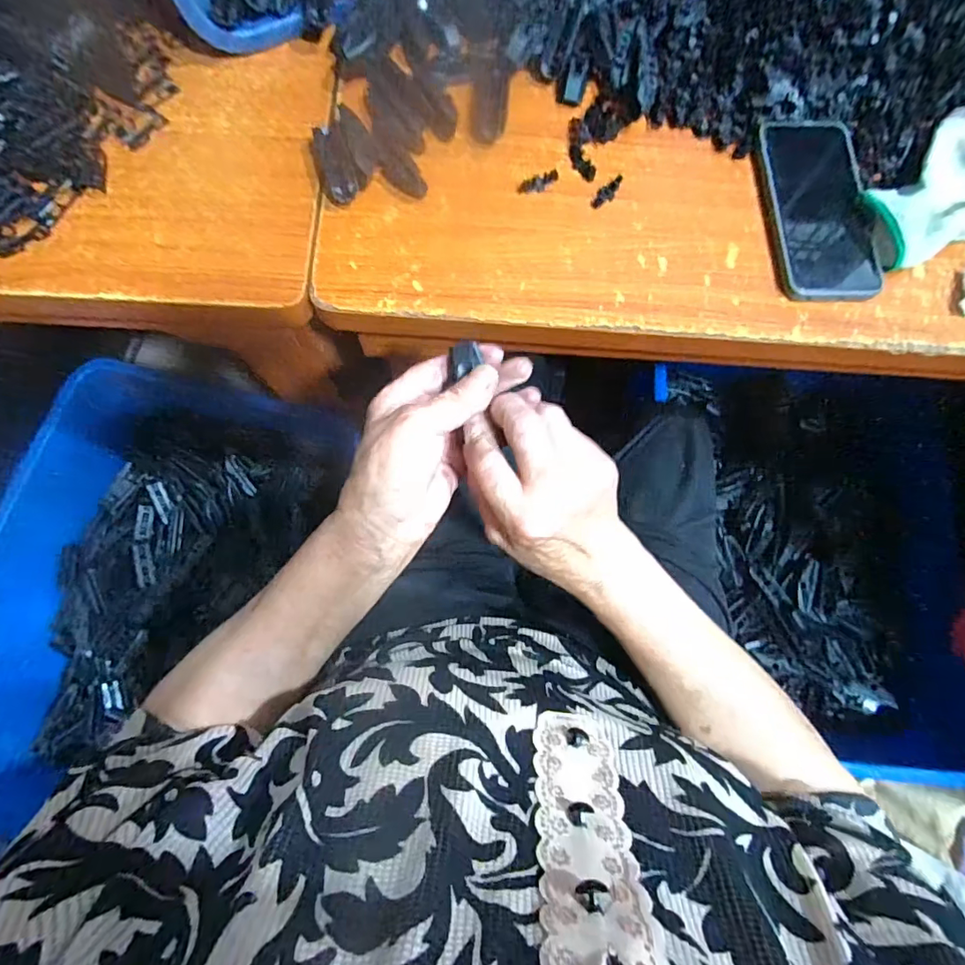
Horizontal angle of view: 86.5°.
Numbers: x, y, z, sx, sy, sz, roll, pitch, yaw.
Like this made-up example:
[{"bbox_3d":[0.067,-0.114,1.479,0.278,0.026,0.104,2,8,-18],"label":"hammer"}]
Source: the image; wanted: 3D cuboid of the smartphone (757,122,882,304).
[{"bbox_3d":[0.274,-0.225,0.416,0.077,0.008,0.164,-1,76,-2],"label":"smartphone"}]

